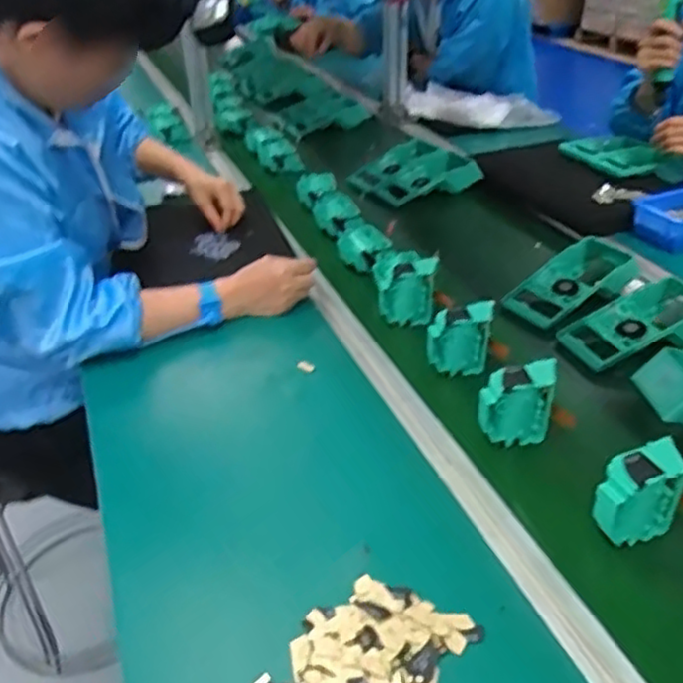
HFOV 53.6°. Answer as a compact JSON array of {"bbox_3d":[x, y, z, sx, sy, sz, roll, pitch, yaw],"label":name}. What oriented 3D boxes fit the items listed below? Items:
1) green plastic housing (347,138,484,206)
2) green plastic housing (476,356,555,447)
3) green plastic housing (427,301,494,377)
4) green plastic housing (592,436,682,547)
[{"bbox_3d":[0.129,-0.319,1.256,0.195,0.037,0.175,-27,40,-28],"label":"green plastic housing"},{"bbox_3d":[0.173,0.060,0.662,0.077,0.088,0.041,9,23,-12],"label":"green plastic housing"},{"bbox_3d":[0.134,0.000,0.762,0.072,0.081,0.027,-7,35,-3],"label":"green plastic housing"},{"bbox_3d":[0.243,0.131,0.561,0.077,0.078,0.035,-17,37,-16],"label":"green plastic housing"}]

